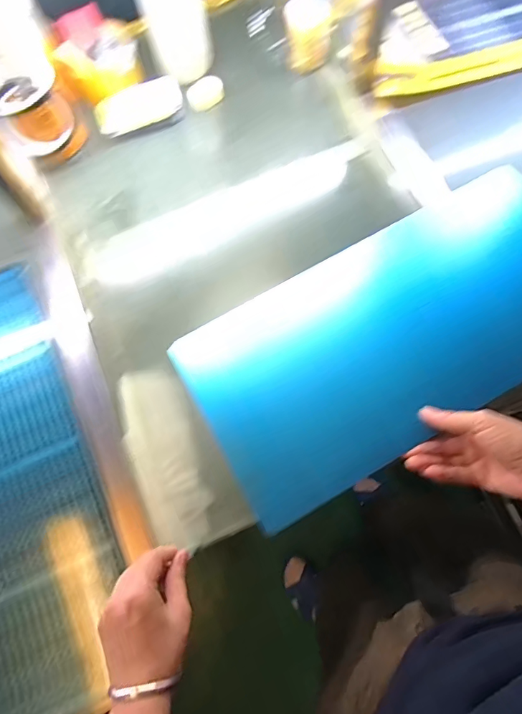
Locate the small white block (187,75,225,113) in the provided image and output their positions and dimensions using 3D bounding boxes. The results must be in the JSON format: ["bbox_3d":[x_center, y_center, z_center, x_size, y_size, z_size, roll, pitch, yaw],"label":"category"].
[{"bbox_3d":[-0.083,-0.391,0.644,0.054,0.025,0.034,-28,73,-6],"label":"small white block"}]

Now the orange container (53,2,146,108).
[{"bbox_3d":[-0.232,-0.430,0.620,0.103,0.067,0.105,-31,73,-7],"label":"orange container"}]

